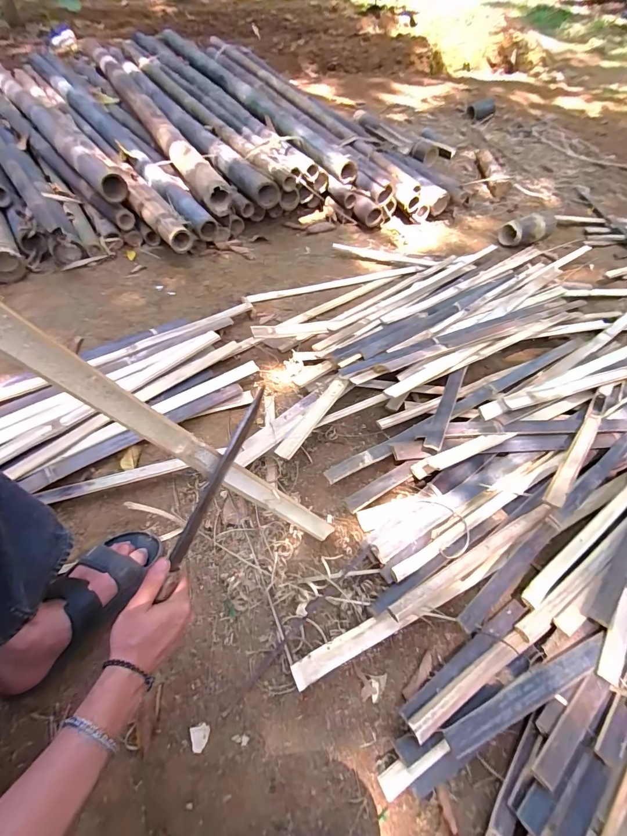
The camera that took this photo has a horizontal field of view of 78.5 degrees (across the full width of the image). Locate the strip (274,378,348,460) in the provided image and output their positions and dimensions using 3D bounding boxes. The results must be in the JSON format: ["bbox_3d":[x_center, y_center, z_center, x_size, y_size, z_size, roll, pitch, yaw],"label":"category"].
[{"bbox_3d":[-0.001,-0.007,0.791,0.042,0.012,0.255,19,46,22],"label":"strip"}]

